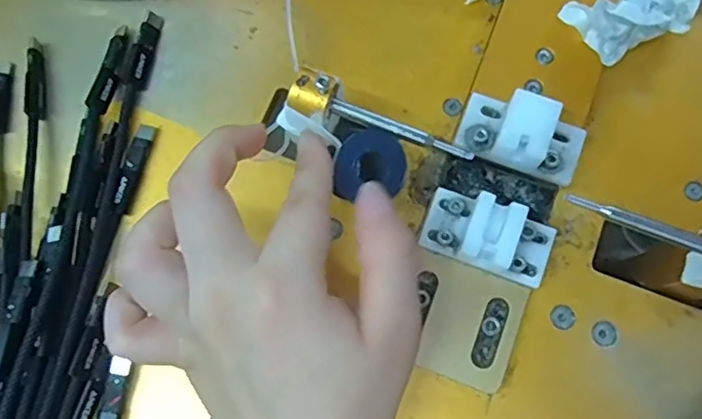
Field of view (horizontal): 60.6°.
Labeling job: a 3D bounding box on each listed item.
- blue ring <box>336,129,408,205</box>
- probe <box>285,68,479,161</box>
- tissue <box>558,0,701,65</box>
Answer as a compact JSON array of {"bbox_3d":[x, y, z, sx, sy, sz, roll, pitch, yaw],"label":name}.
[{"bbox_3d":[0.008,-0.018,0.233,0.027,0.011,0.026,0,75,1],"label":"blue ring"},{"bbox_3d":[0.010,-0.031,0.225,0.070,0.011,0.016,27,81,5],"label":"probe"},{"bbox_3d":[0.127,-0.090,0.263,0.063,0.031,0.038,-36,81,-6],"label":"tissue"}]

